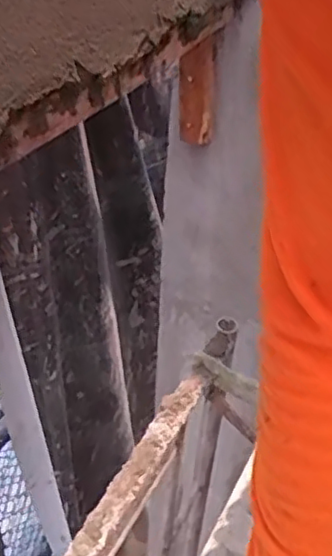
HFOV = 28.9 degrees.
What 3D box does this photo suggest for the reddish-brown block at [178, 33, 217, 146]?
[{"bbox_3d":[0.051,-0.320,1.107,0.062,0.175,0.024,8,39,6],"label":"reddish-brown block"}]

